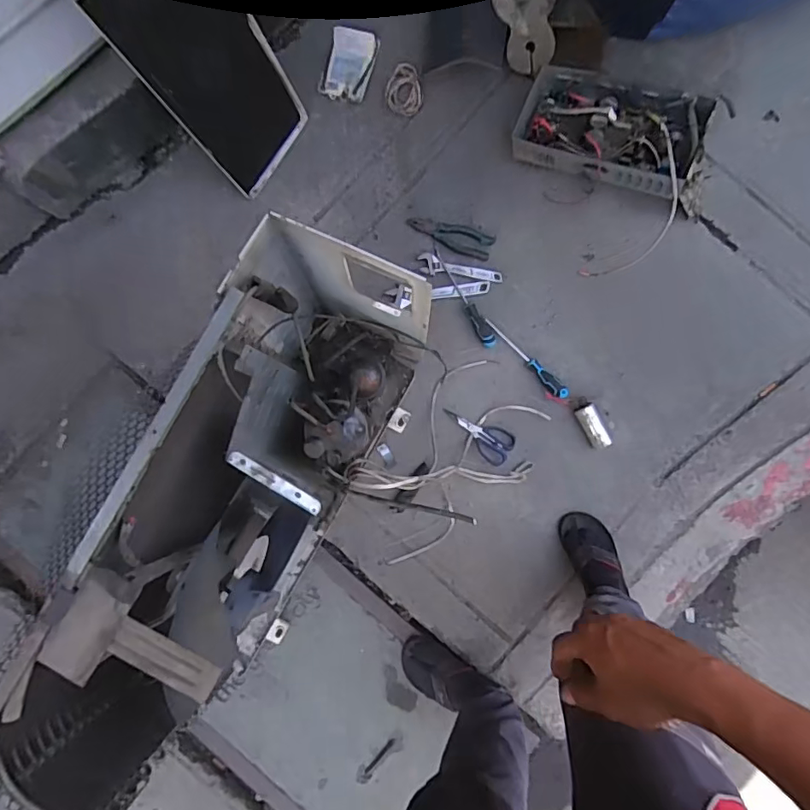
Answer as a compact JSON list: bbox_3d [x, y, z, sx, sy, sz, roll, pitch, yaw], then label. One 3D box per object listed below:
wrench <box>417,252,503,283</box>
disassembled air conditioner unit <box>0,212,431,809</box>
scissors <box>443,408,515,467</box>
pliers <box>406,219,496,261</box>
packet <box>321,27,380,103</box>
[{"bbox_3d":[0.124,-0.306,1.215,0.194,0.007,0.047,16,83,4],"label":"wrench"},{"bbox_3d":[-0.266,0.175,0.915,0.279,0.535,0.839,32,85,6],"label":"disassembled air conditioner unit"},{"bbox_3d":[0.163,0.064,1.190,0.169,0.017,0.079,33,85,6],"label":"scissors"},{"bbox_3d":[0.102,-0.388,1.211,0.200,0.017,0.060,23,84,5],"label":"pliers"},{"bbox_3d":[-0.128,-0.791,1.230,0.108,0.015,0.151,14,100,0],"label":"packet"}]

